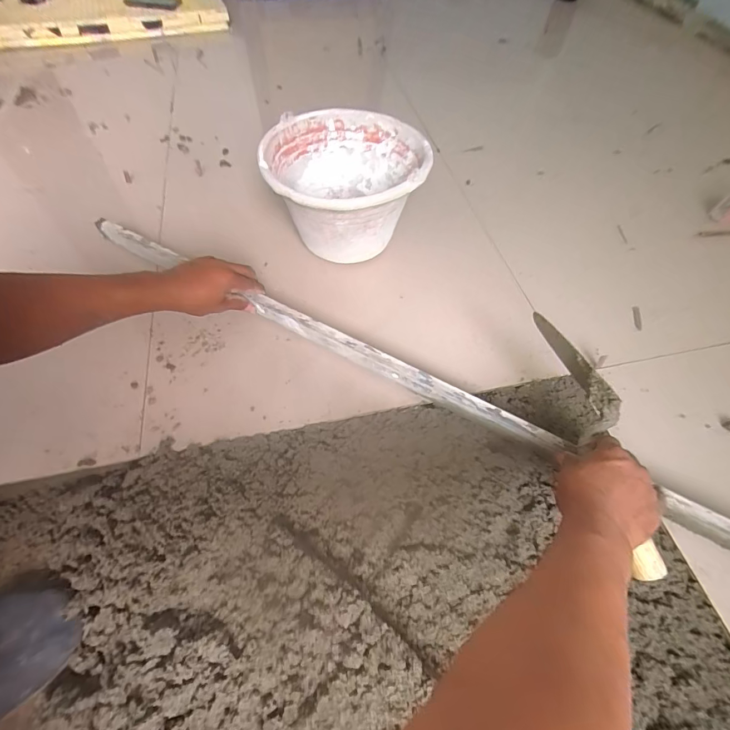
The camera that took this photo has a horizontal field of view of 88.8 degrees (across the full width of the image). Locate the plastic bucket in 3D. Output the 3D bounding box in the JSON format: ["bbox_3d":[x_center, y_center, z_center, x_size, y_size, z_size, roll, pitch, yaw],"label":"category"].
[{"bbox_3d":[-0.028,-0.278,0.617,0.232,0.167,0.246,1,58,-2],"label":"plastic bucket"}]

